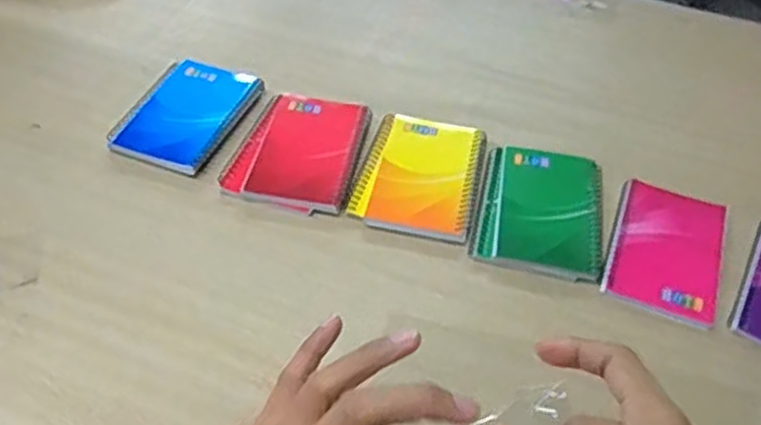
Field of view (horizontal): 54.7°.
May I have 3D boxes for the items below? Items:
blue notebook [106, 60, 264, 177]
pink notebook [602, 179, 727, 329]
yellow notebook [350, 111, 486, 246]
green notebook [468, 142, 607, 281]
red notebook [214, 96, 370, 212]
[{"bbox_3d":[-0.173,-0.089,0.662,0.096,0.014,0.137,18,48,12],"label":"blue notebook"},{"bbox_3d":[0.232,0.027,0.594,0.085,0.008,0.139,19,48,13],"label":"pink notebook"},{"bbox_3d":[0.035,-0.032,0.622,0.097,0.015,0.130,12,47,7],"label":"yellow notebook"},{"bbox_3d":[0.135,-0.003,0.615,0.101,0.013,0.130,12,47,7],"label":"green notebook"},{"bbox_3d":[-0.066,-0.055,0.638,0.104,0.016,0.133,14,47,8],"label":"red notebook"}]

